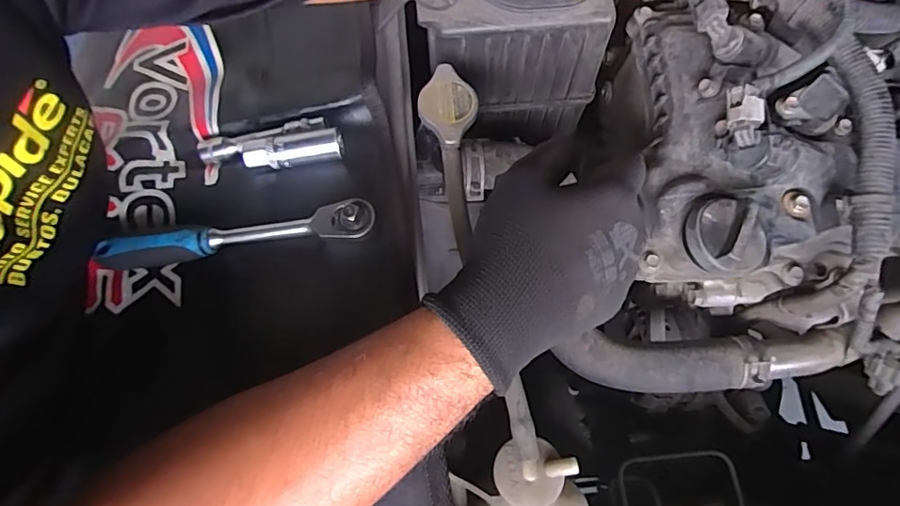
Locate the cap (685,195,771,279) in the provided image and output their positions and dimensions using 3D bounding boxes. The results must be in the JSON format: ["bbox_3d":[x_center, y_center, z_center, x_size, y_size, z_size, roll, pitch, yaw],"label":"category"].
[{"bbox_3d":[0.190,-0.011,0.357,0.057,0.026,0.051,36,75,15],"label":"cap"}]

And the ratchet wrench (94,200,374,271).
[{"bbox_3d":[-0.145,-0.012,0.343,0.190,0.034,0.021,-5,69,1],"label":"ratchet wrench"}]

